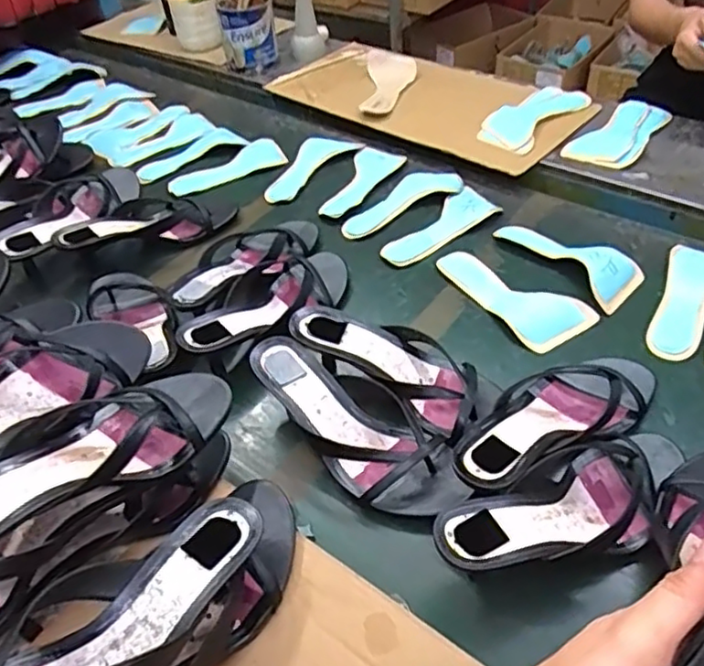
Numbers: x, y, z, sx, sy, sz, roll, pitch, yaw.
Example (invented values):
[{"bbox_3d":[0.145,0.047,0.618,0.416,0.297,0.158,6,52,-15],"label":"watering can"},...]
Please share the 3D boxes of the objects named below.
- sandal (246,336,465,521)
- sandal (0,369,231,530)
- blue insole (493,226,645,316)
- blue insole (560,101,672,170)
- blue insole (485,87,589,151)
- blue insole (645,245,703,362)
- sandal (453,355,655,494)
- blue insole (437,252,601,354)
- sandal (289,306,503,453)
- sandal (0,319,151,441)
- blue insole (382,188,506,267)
[{"bbox_3d":[0.000,0.081,0.596,0.238,0.057,0.093,39,60,21],"label":"sandal"},{"bbox_3d":[-0.207,0.092,0.486,0.241,0.053,0.089,-32,51,-23],"label":"sandal"},{"bbox_3d":[0.269,-0.098,0.782,0.077,0.027,0.186,-26,49,-19],"label":"blue insole"},{"bbox_3d":[0.400,-0.294,0.945,0.198,0.009,0.091,-37,53,-27],"label":"blue insole"},{"bbox_3d":[0.287,-0.346,0.997,0.197,0.022,0.080,-37,53,-27],"label":"blue insole"},{"bbox_3d":[0.377,-0.039,0.716,0.075,0.004,0.188,25,53,27],"label":"blue insole"},{"bbox_3d":[0.185,0.072,0.587,0.247,0.053,0.095,-21,45,-34],"label":"sandal"},{"bbox_3d":[0.186,-0.051,0.753,0.091,0.012,0.188,-28,49,-20],"label":"blue insole"},{"bbox_3d":[0.042,0.024,0.644,0.213,0.059,0.100,29,54,15],"label":"sandal"},{"bbox_3d":[-0.274,0.057,0.531,0.095,0.045,0.245,17,34,21],"label":"sandal"},{"bbox_3d":[0.110,-0.141,0.850,0.176,0.012,0.070,-30,50,-21],"label":"blue insole"}]

